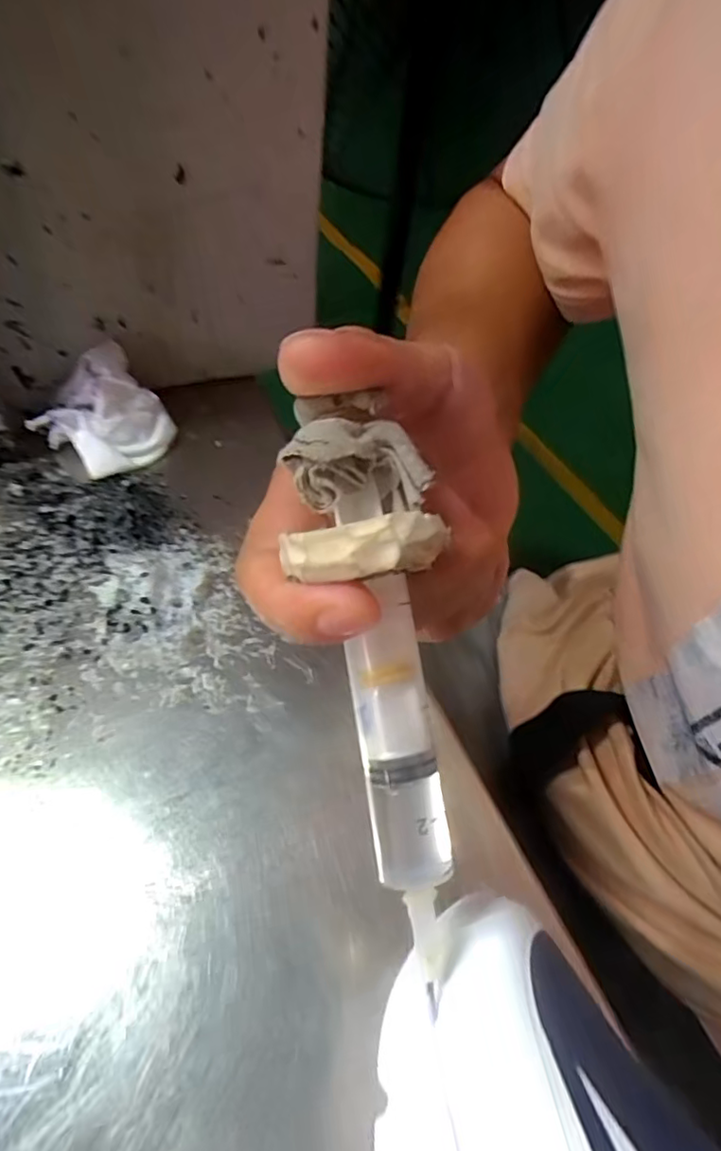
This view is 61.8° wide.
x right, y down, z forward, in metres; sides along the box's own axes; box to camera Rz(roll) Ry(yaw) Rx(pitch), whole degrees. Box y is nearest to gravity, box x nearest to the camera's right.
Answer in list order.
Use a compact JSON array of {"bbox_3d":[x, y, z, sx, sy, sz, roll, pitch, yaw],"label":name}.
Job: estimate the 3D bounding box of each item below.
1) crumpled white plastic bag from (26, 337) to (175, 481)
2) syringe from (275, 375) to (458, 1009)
[{"bbox_3d":[-0.148,-0.096,0.344,0.073,0.046,0.063,-16,56,-18],"label":"crumpled white plastic bag"},{"bbox_3d":[0.007,0.027,0.133,0.030,0.130,0.025,-10,10,-7],"label":"syringe"}]

